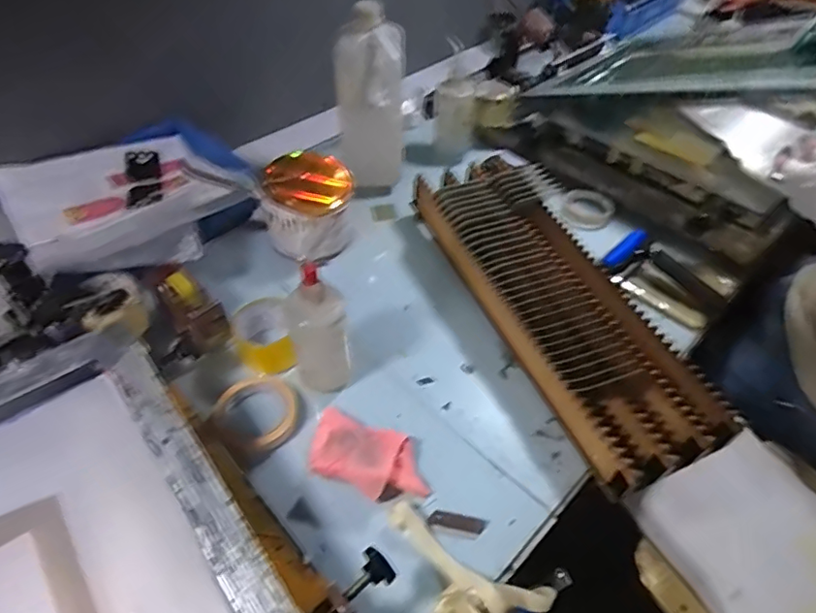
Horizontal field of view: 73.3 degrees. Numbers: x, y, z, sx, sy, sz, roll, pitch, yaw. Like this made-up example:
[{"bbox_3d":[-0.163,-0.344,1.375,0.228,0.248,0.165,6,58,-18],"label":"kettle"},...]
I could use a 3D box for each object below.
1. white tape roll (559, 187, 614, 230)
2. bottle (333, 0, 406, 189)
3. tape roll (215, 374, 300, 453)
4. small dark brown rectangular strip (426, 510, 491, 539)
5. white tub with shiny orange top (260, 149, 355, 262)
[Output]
[{"bbox_3d":[0.323,-0.176,0.992,0.082,0.037,0.087,1,48,-1],"label":"white tape roll"},{"bbox_3d":[-0.065,-0.355,0.957,0.113,0.294,0.093,3,48,1],"label":"bottle"},{"bbox_3d":[-0.186,0.130,0.686,0.097,0.030,0.101,1,48,-1],"label":"tape roll"},{"bbox_3d":[0.055,0.242,0.609,0.064,0.007,0.022,10,48,7],"label":"small dark brown rectangular strip"},{"bbox_3d":[-0.160,-0.162,0.905,0.138,0.128,0.147,0,48,-2],"label":"white tub with shiny orange top"}]

